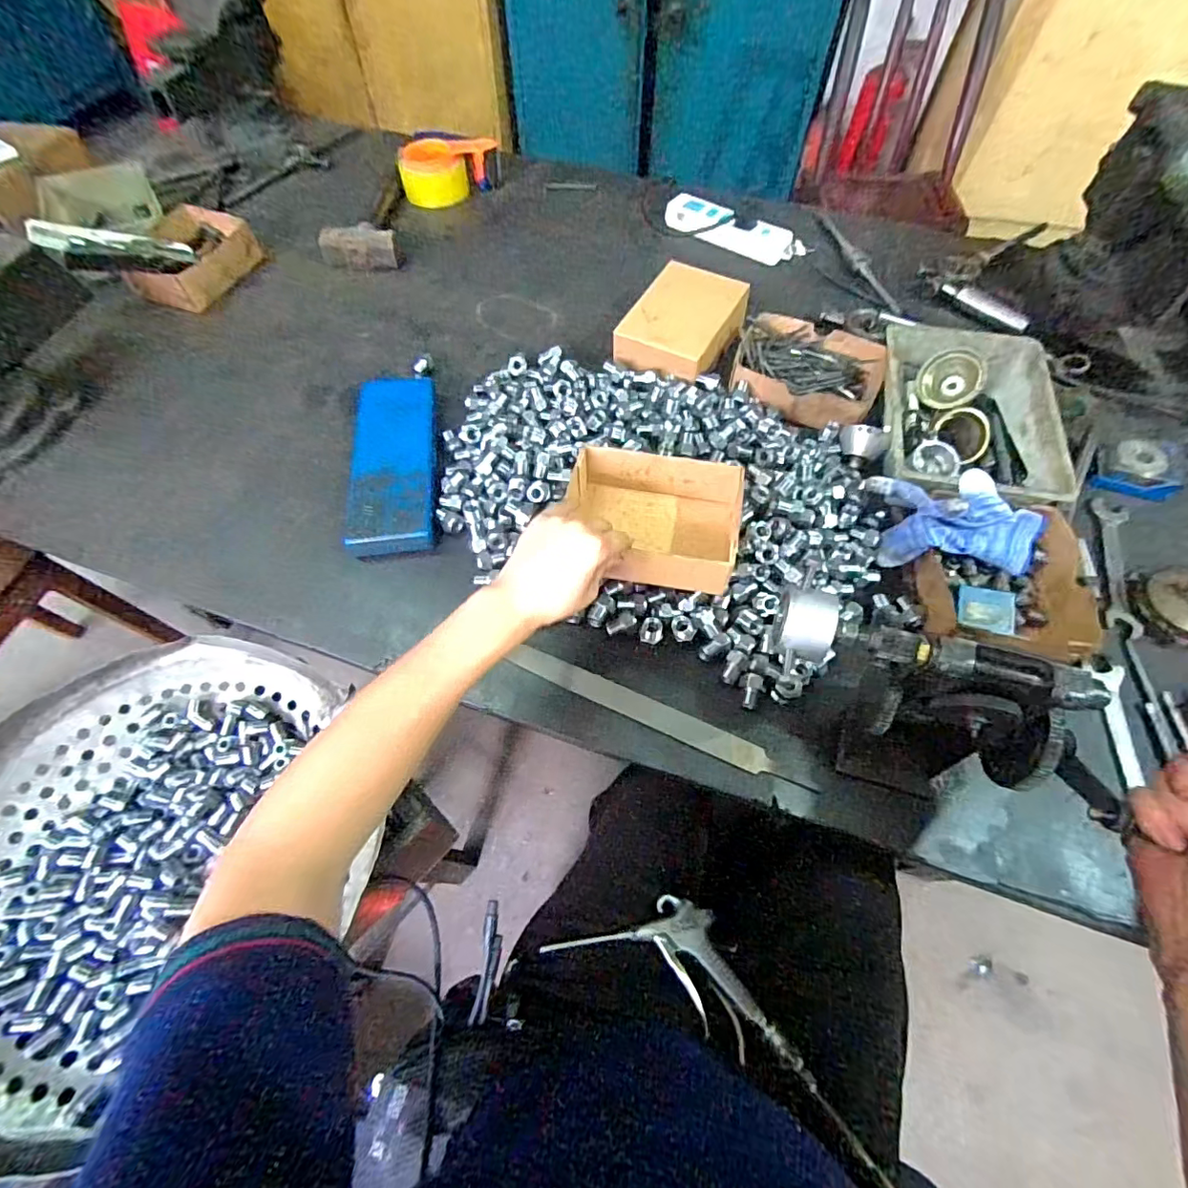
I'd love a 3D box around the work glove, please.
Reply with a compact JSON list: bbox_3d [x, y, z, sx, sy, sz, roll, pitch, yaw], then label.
[{"bbox_3d":[0.359,-0.069,0.523,0.165,0.076,0.075,12,61,7],"label":"work glove"}]

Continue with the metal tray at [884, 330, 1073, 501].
[{"bbox_3d":[0.418,-0.203,0.613,0.167,0.065,0.256,12,61,7],"label":"metal tray"}]

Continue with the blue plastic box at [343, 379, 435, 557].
[{"bbox_3d":[-0.224,-0.151,0.599,0.086,0.024,0.237,-7,61,-4],"label":"blue plastic box"}]

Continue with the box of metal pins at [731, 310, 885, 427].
[{"bbox_3d":[0.268,-0.279,0.669,0.177,0.045,0.142,20,62,11],"label":"box of metal pins"}]

